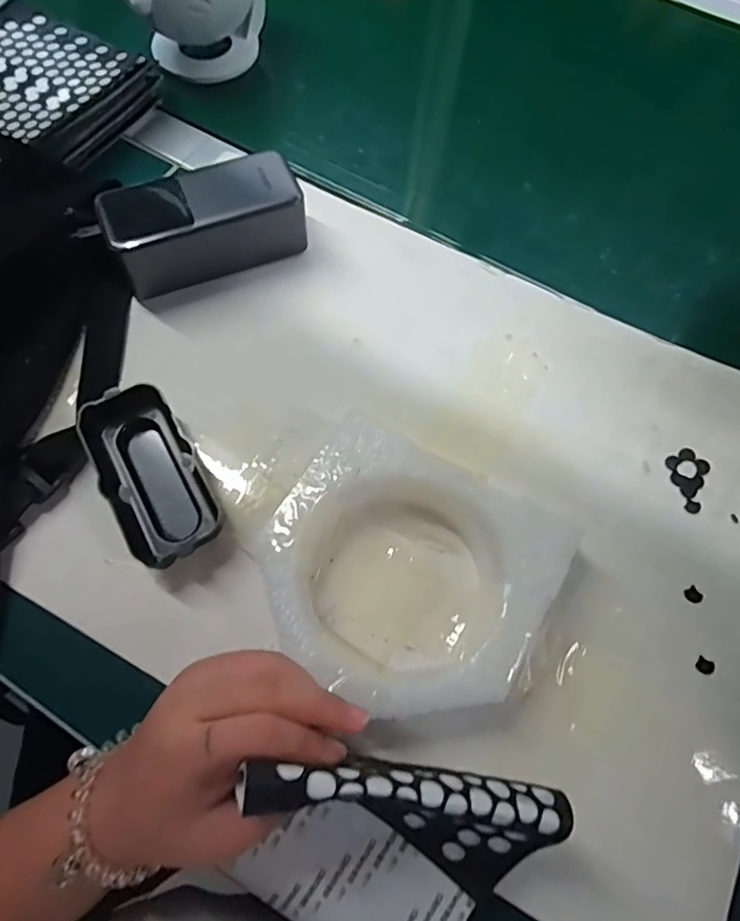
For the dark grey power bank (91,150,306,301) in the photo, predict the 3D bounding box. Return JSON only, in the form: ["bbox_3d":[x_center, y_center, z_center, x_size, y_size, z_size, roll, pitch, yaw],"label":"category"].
[{"bbox_3d":[-0.112,-0.163,0.380,0.126,0.054,0.047,-23,70,-10],"label":"dark grey power bank"}]

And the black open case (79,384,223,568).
[{"bbox_3d":[-0.127,0.008,0.320,0.052,0.029,0.107,-32,72,-13],"label":"black open case"}]

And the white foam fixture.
[{"bbox_3d":[0.018,0.062,0.300,0.146,0.040,0.132,27,70,10],"label":"white foam fixture"}]

